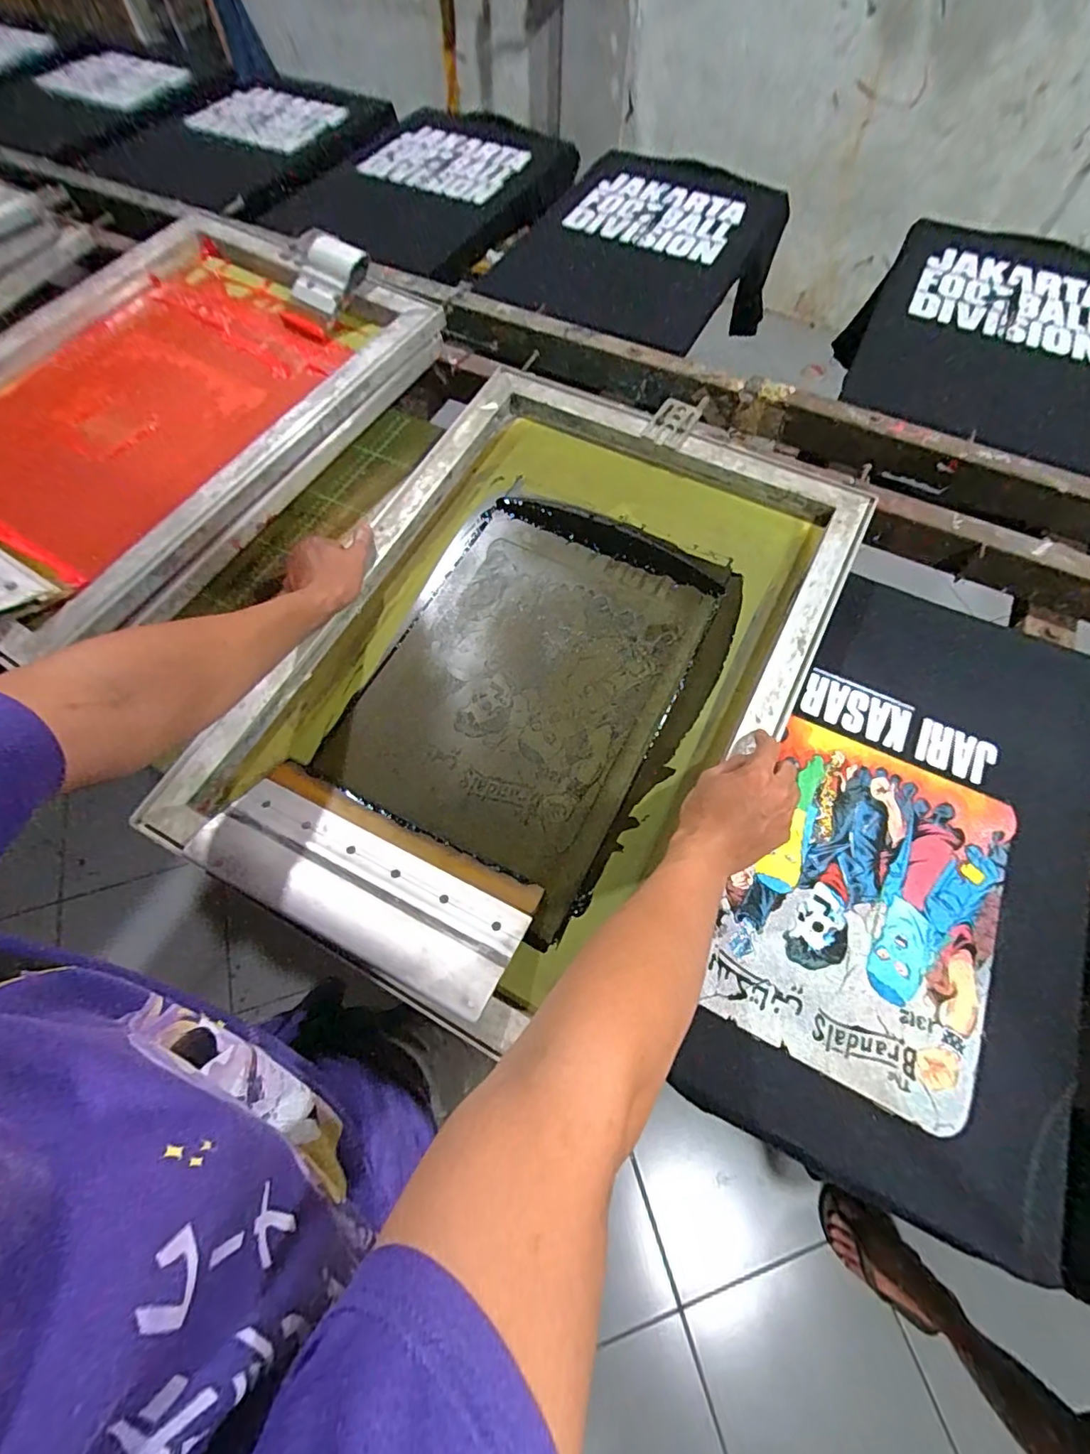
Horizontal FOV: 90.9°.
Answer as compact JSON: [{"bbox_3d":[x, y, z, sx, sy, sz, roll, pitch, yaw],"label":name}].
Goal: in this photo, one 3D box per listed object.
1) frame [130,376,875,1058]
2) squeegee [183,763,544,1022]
[{"bbox_3d":[0.002,-0.084,0.588,0.492,0.059,0.702,27,68,12],"label":"frame"},{"bbox_3d":[-0.162,0.140,0.490,0.291,0.028,0.122,24,44,10],"label":"squeegee"}]

